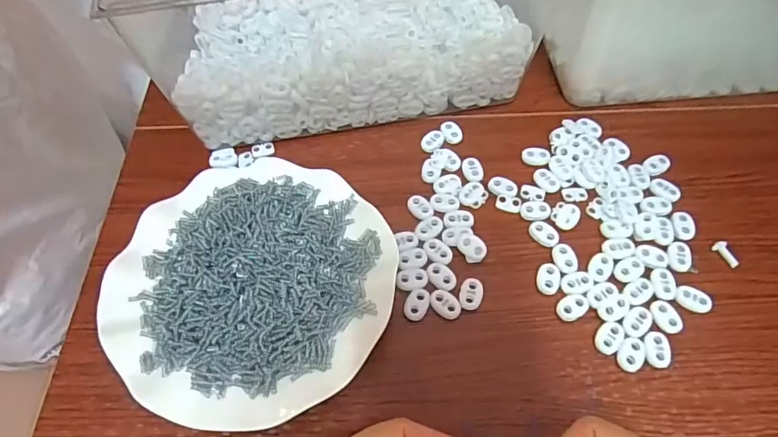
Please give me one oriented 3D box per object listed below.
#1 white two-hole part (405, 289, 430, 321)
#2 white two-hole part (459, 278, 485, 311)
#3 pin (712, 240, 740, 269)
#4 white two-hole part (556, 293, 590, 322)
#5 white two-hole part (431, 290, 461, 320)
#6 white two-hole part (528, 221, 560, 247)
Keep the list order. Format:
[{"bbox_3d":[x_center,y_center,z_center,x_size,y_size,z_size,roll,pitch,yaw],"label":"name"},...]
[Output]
[{"bbox_3d":[0.019,0.058,0.322,0.015,0.004,0.023,22,64,12],"label":"white two-hole part"},{"bbox_3d":[0.057,0.051,0.324,0.015,0.004,0.023,12,63,8],"label":"white two-hole part"},{"bbox_3d":[0.240,0.026,0.337,0.008,0.006,0.020,-19,63,-9],"label":"pin"},{"bbox_3d":[0.124,0.059,0.317,0.022,0.004,0.015,-30,65,-14],"label":"white two-hole part"},{"bbox_3d":[0.039,0.058,0.322,0.016,0.004,0.023,-36,67,-16],"label":"white two-hole part"},{"bbox_3d":[0.114,0.011,0.346,0.023,0.004,0.015,39,69,19],"label":"white two-hole part"}]

